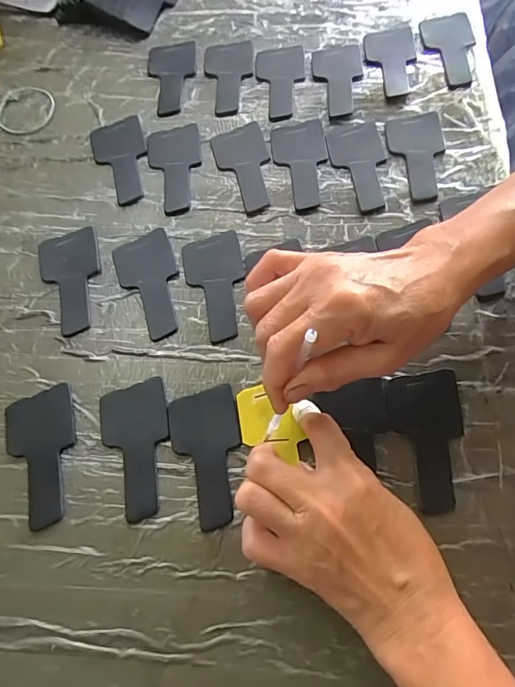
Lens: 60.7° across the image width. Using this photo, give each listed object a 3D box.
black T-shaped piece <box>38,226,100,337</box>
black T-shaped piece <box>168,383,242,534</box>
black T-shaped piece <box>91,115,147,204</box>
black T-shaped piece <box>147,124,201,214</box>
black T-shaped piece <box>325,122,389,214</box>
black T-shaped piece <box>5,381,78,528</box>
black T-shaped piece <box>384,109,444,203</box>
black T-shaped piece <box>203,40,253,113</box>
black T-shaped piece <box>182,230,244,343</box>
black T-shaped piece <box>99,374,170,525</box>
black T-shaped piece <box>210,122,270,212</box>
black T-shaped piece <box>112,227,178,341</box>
[{"bbox_3d":[-0.145,-0.050,0.344,0.045,0.004,0.088,-16,69,-4],"label":"black T-shaped piece"},{"bbox_3d":[-0.033,0.074,0.294,0.045,0.004,0.088,-10,69,-2],"label":"black T-shaped piece"},{"bbox_3d":[-0.119,-0.162,0.387,0.045,0.007,0.088,-16,69,-4],"label":"black T-shaped piece"},{"bbox_3d":[-0.071,-0.153,0.381,0.044,0.004,0.089,-8,69,-1],"label":"black T-shaped piece"},{"bbox_3d":[0.087,-0.151,0.373,0.046,0.004,0.087,-7,69,-1],"label":"black T-shaped piece"},{"bbox_3d":[-0.146,0.075,0.298,0.045,0.004,0.089,-15,69,-4],"label":"black T-shaped piece"},{"bbox_3d":[0.137,-0.159,0.372,0.046,0.005,0.086,-3,69,1],"label":"black T-shaped piece"},{"bbox_3d":[-0.028,-0.254,0.416,0.046,0.004,0.088,-1,69,2],"label":"black T-shaped piece"},{"bbox_3d":[-0.031,-0.045,0.338,0.044,0.004,0.088,-11,69,-2],"label":"black T-shaped piece"},{"bbox_3d":[-0.081,0.070,0.297,0.045,0.004,0.088,-14,69,-3],"label":"black T-shaped piece"},{"bbox_3d":[-0.011,-0.152,0.381,0.046,0.006,0.091,-14,69,-3],"label":"black T-shaped piece"},{"bbox_3d":[-0.083,-0.047,0.341,0.045,0.004,0.088,-19,70,-5],"label":"black T-shaped piece"}]

